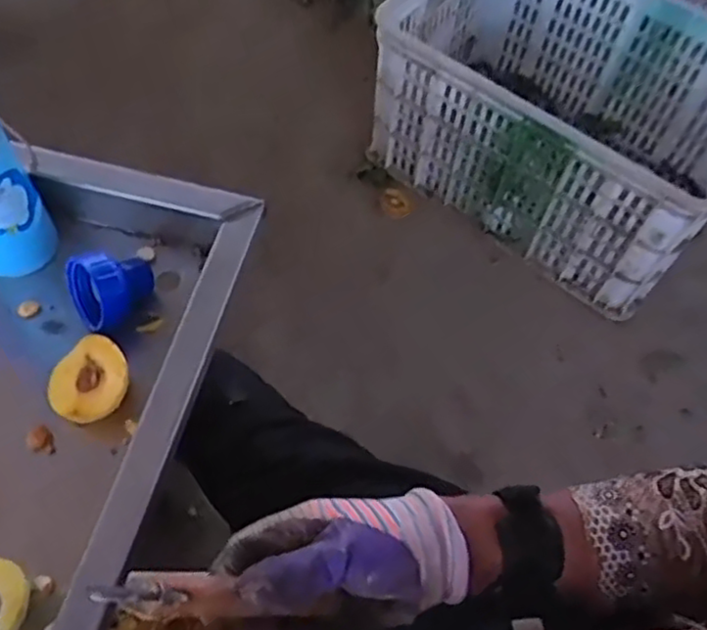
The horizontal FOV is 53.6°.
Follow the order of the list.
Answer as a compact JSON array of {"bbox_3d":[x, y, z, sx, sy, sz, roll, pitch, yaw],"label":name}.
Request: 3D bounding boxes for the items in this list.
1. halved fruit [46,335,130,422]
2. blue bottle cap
[{"bbox_3d":[-0.195,0.052,0.520,0.058,0.033,0.059,2,59,-3],"label":"halved fruit"},{"bbox_3d":[-0.189,-0.019,0.549,0.064,0.059,0.056,-19,62,-14],"label":"blue bottle cap"}]

